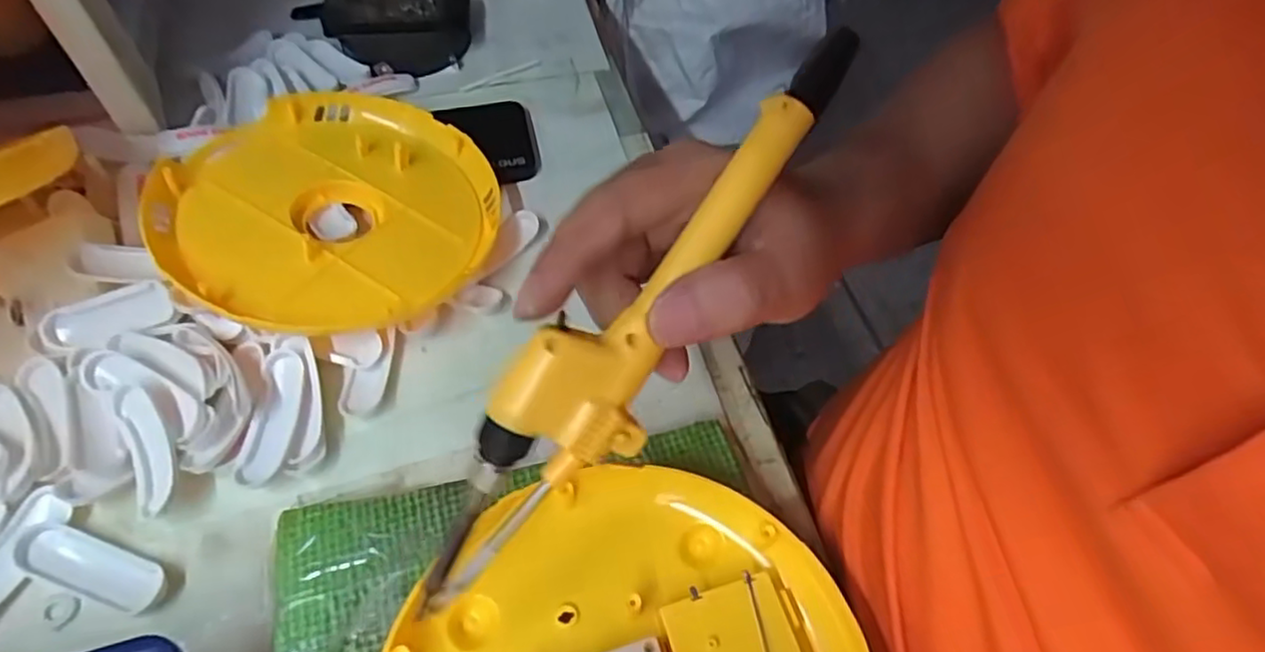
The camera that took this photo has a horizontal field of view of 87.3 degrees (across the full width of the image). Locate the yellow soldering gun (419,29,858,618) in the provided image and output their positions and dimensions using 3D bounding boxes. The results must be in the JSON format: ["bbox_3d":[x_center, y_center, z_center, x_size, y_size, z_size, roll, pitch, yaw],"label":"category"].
[{"bbox_3d":[0.002,-0.002,0.218,0.038,0.031,0.230,37,88,19],"label":"yellow soldering gun"}]

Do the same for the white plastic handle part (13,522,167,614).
[{"bbox_3d":[-0.242,0.108,0.296,0.067,0.010,0.021,18,56,7],"label":"white plastic handle part"}]

